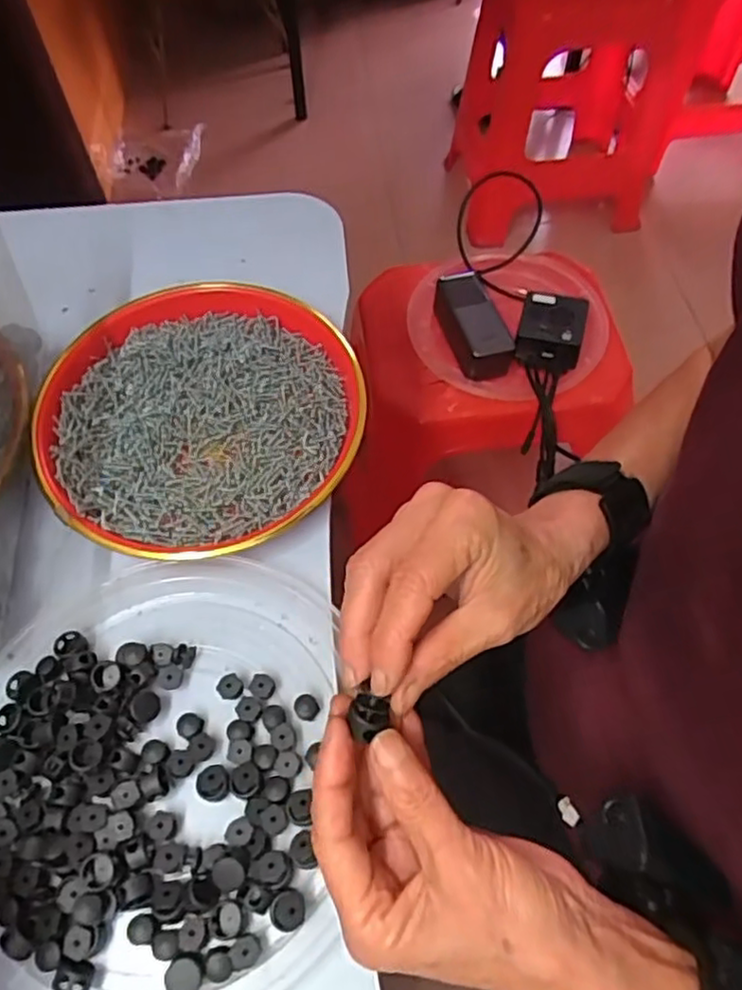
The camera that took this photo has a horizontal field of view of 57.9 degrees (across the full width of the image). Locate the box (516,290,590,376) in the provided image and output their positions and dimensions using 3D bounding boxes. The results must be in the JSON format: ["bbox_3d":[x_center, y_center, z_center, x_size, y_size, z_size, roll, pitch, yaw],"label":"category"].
[{"bbox_3d":[0.209,-0.193,0.784,0.073,0.044,0.085,12,61,8],"label":"box"}]

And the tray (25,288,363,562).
[{"bbox_3d":[-0.119,-0.056,0.465,0.210,0.028,0.214,28,65,12],"label":"tray"}]

